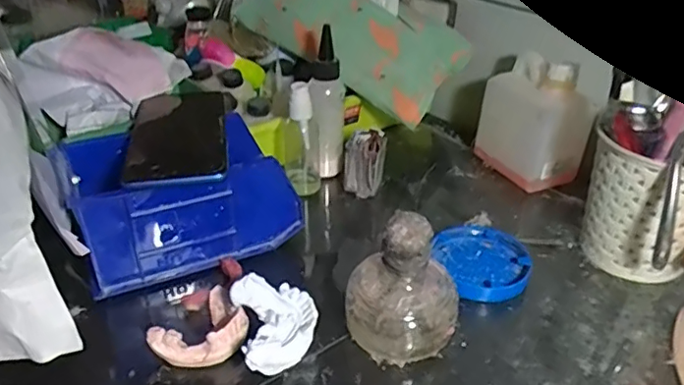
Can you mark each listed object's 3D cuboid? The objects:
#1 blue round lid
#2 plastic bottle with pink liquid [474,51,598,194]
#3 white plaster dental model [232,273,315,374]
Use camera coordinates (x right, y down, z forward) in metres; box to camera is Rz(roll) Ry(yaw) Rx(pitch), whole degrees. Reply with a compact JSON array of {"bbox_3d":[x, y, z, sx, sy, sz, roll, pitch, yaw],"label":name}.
[{"bbox_3d":[0.115,0.054,0.471,0.067,0.020,0.079,-11,34,-16],"label":"blue round lid"},{"bbox_3d":[0.188,-0.071,0.575,0.074,0.117,0.093,-10,34,-15],"label":"plastic bottle with pink liquid"},{"bbox_3d":[-0.043,0.091,0.385,0.053,0.038,0.069,-10,34,-14],"label":"white plaster dental model"}]

